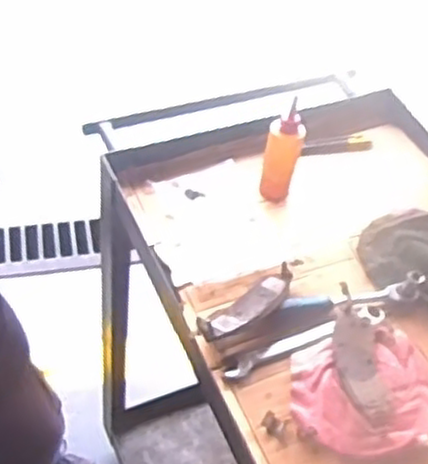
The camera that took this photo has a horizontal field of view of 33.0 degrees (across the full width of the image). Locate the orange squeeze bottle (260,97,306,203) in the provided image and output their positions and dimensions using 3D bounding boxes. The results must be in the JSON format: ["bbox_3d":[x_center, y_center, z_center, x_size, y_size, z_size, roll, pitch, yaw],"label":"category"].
[{"bbox_3d":[0.088,-0.102,0.937,0.046,0.130,0.047,12,50,4],"label":"orange squeeze bottle"}]

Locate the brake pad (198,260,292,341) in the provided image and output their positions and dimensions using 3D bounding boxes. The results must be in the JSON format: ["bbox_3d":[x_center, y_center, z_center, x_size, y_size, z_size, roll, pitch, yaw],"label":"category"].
[{"bbox_3d":[0.040,0.082,0.827,0.141,0.024,0.048,-30,59,-27],"label":"brake pad"}]

